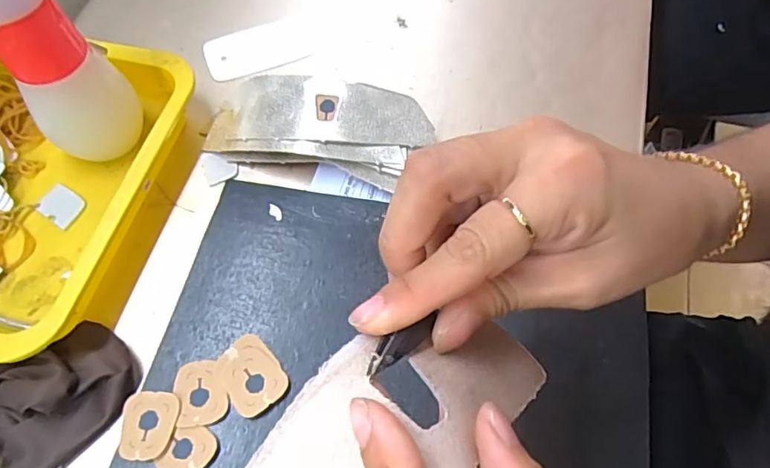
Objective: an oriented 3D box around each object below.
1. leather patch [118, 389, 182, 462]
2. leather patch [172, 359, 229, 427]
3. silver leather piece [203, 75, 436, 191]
[{"bbox_3d":[-0.140,0.112,0.317,0.032,0.004,0.038,3,63,1],"label":"leather patch"},{"bbox_3d":[-0.112,0.095,0.326,0.030,0.004,0.039,-15,64,-8],"label":"leather patch"},{"bbox_3d":[-0.052,-0.083,0.424,0.182,0.041,0.068,13,64,6],"label":"silver leather piece"}]

